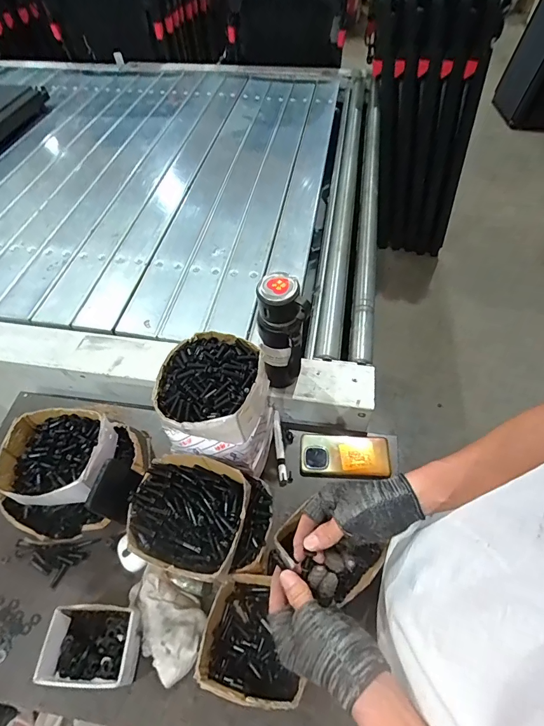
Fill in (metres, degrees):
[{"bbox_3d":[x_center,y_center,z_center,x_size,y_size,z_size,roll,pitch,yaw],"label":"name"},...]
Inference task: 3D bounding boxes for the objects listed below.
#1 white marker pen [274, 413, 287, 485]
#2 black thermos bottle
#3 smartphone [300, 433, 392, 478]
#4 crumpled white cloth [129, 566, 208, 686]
[{"bbox_3d":[0.016,0.161,0.743,0.017,0.017,0.143,-4,54,-1],"label":"white marker pen"},{"bbox_3d":[0.018,-0.040,0.680,0.082,0.247,0.074,3,54,4],"label":"black thermos bottle"},{"bbox_3d":[0.137,0.171,0.728,0.165,0.018,0.085,2,54,3],"label":"smartphone"},{"bbox_3d":[-0.160,0.379,0.572,0.137,0.037,0.091,34,62,23],"label":"crumpled white cloth"}]

